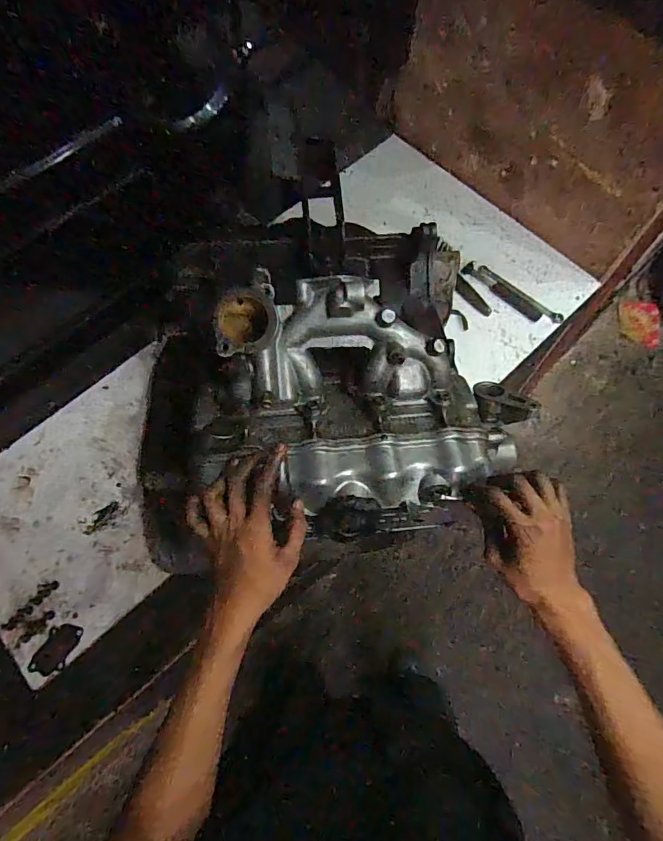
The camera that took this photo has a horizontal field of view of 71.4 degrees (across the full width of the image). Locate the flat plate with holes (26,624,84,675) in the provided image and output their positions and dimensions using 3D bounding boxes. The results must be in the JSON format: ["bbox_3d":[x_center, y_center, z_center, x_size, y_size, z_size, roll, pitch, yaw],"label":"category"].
[{"bbox_3d":[-0.406,0.338,0.681,0.045,0.004,0.073,24,69,1],"label":"flat plate with holes"}]

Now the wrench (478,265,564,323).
[{"bbox_3d":[0.365,-0.244,0.891,0.182,0.020,0.021,35,73,15],"label":"wrench"}]

